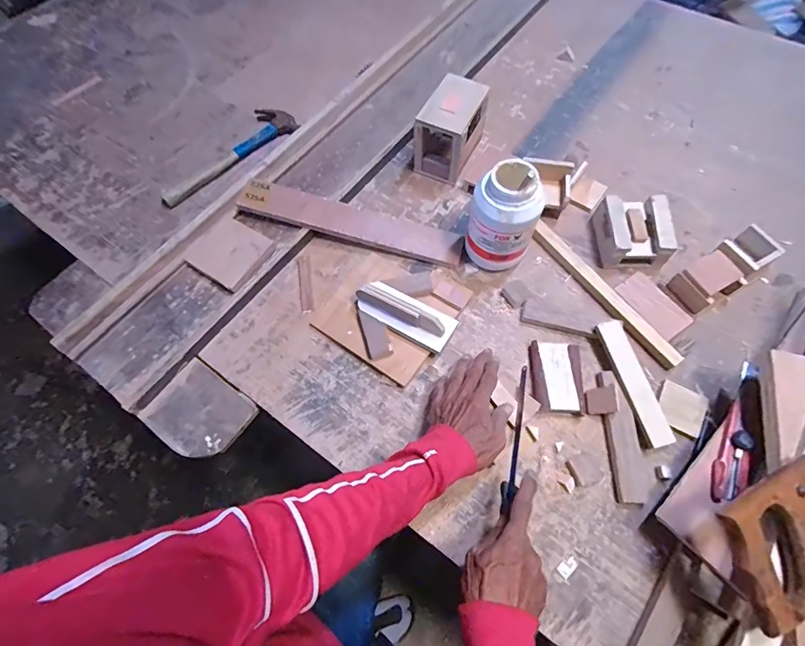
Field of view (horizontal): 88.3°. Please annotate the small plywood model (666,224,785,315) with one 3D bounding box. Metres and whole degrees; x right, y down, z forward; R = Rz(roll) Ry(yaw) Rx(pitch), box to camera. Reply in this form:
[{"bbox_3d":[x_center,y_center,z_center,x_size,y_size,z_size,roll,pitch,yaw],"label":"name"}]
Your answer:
[{"bbox_3d":[0.485,-0.081,0.621,0.166,0.049,0.070,-31,67,-13],"label":"small plywood model"}]

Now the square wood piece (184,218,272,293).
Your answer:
[{"bbox_3d":[-0.274,-0.112,0.657,0.093,0.019,0.099,34,73,-4],"label":"square wood piece"}]

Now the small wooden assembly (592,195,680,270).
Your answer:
[{"bbox_3d":[0.362,-0.145,0.651,0.099,0.052,0.109,-1,63,1],"label":"small wooden assembly"}]

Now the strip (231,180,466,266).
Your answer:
[{"bbox_3d":[-0.080,-0.161,0.682,0.366,0.023,0.072,16,60,-2],"label":"strip"}]

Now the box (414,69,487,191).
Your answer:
[{"bbox_3d":[0.084,-0.331,0.710,0.084,0.121,0.129,26,67,14],"label":"box"}]

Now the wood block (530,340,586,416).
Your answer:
[{"bbox_3d":[0.217,0.076,0.577,0.068,0.017,0.099,1,63,2],"label":"wood block"}]

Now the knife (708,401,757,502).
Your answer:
[{"bbox_3d":[0.398,0.157,0.494,0.032,0.018,0.123,28,67,15],"label":"knife"}]

